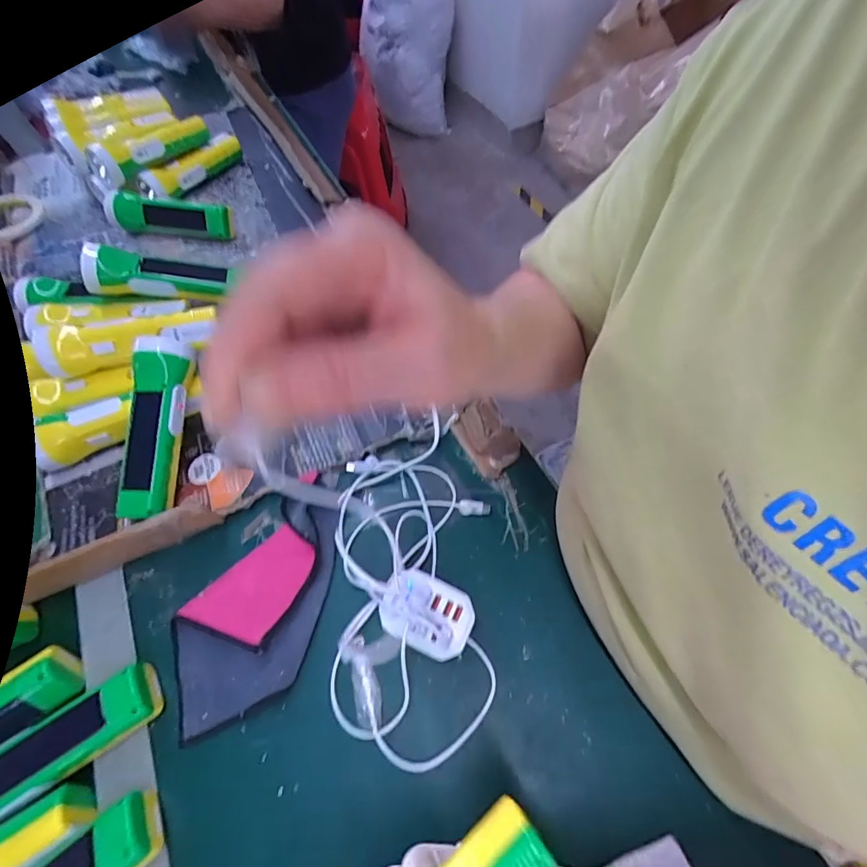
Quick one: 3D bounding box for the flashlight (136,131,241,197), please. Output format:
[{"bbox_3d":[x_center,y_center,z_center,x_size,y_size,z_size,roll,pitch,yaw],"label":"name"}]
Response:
[{"bbox_3d":[-0.353,-0.399,0.650,0.038,0.035,0.172,27,63,17],"label":"flashlight"}]

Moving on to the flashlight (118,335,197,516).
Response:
[{"bbox_3d":[-0.256,-0.006,0.412,0.047,0.039,0.161,3,83,4],"label":"flashlight"}]

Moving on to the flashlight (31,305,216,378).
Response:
[{"bbox_3d":[-0.314,-0.099,0.451,0.165,0.039,0.049,-11,61,-3],"label":"flashlight"}]

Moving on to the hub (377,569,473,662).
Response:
[{"bbox_3d":[-0.006,0.147,0.360,0.074,0.034,0.054,21,65,14],"label":"hub"}]

